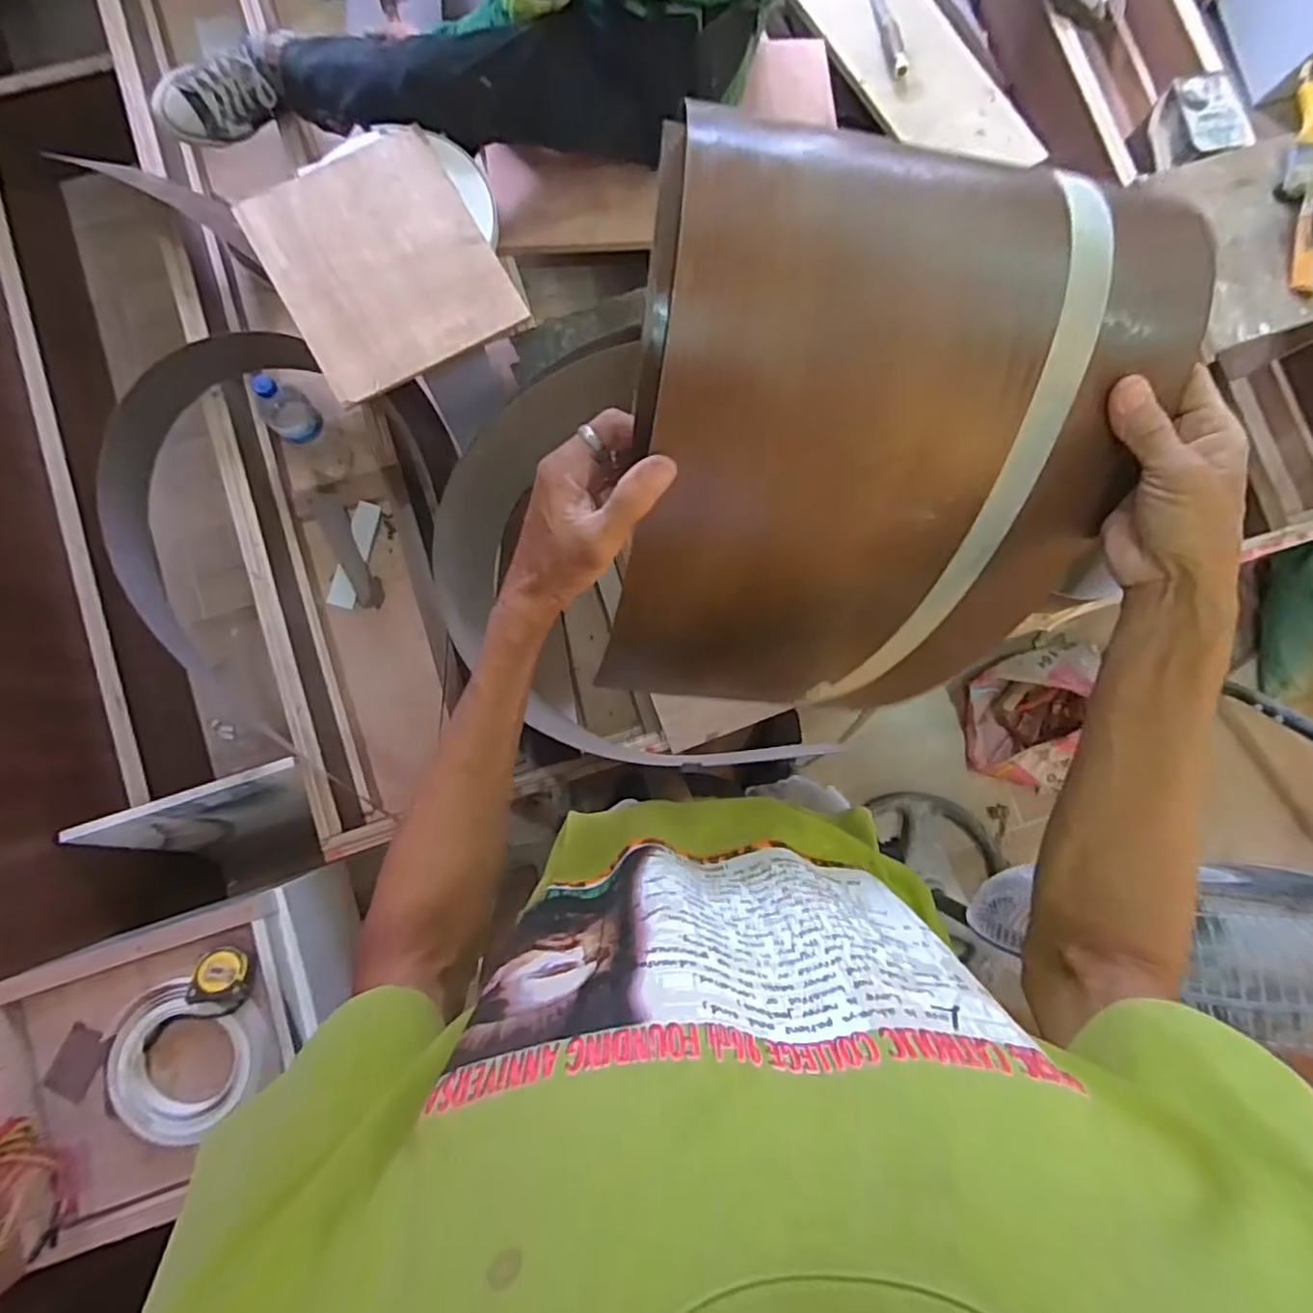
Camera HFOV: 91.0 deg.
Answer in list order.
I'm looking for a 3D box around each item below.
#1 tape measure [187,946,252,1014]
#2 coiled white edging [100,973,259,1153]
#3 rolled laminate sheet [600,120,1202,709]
[{"bbox_3d":[-0.593,0.439,0.876,0.063,0.034,0.081,-3,84,-2],"label":"tape measure"},{"bbox_3d":[-0.656,0.552,0.883,0.188,0.052,0.197,34,84,2],"label":"coiled white edging"},{"bbox_3d":[0.131,-0.144,0.455,0.299,0.200,0.351,0,121,-7],"label":"rolled laminate sheet"}]

